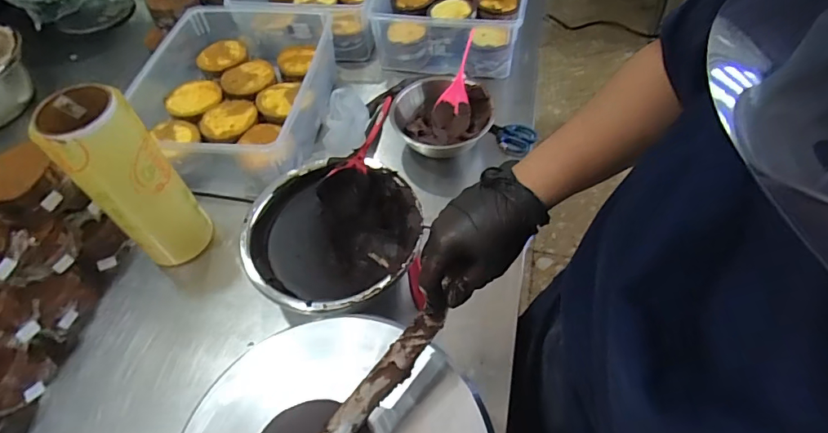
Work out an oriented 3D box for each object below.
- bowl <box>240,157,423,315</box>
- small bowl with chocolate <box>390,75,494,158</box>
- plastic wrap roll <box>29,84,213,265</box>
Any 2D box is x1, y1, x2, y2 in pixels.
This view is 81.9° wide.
[{"bbox_3d":[-0.105,0.041,0.673,0.233,0.143,0.213,29,61,23],"label":"bowl"},{"bbox_3d":[0.050,-0.158,0.808,0.145,0.078,0.159,-2,54,3],"label":"small bowl with chocolate"},{"bbox_3d":[-0.368,-0.040,0.635,0.098,0.258,0.091,-39,61,-22],"label":"plastic wrap roll"}]

